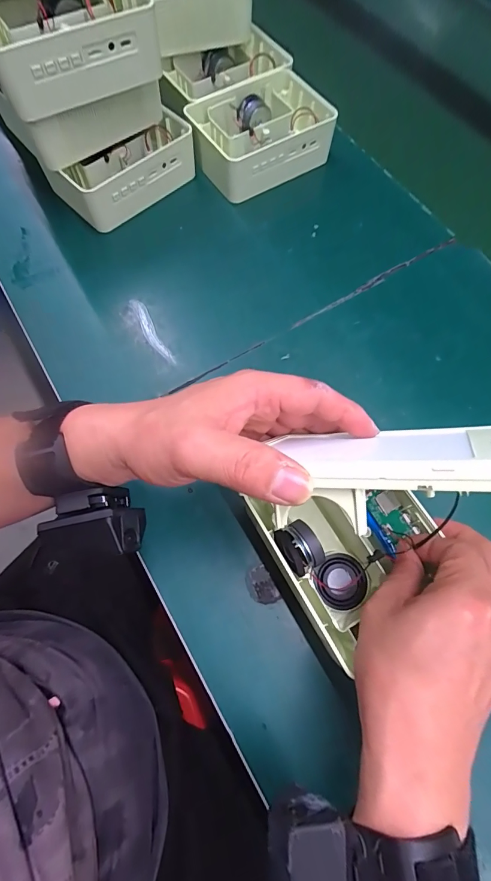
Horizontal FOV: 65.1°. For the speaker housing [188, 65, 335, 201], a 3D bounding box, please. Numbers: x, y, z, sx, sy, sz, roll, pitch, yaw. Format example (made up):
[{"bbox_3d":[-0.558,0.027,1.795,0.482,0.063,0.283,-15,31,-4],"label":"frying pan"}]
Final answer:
[{"bbox_3d":[0.015,-0.347,0.439,0.150,0.051,0.115,-28,72,-9],"label":"speaker housing"}]

